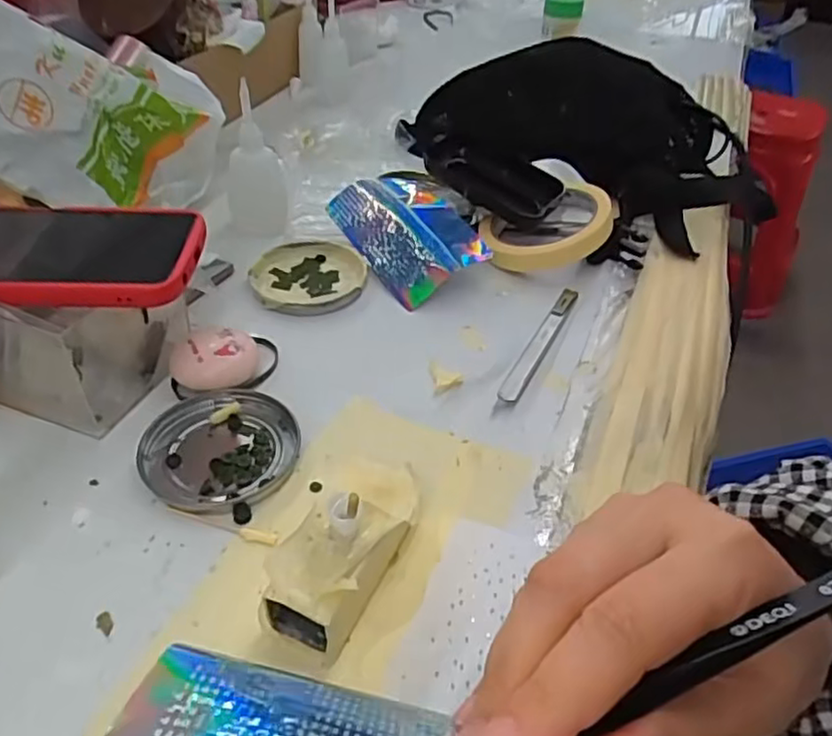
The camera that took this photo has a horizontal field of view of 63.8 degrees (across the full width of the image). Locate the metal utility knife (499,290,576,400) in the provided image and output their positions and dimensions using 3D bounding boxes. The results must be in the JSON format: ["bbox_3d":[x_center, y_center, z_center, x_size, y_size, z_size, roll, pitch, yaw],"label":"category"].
[{"bbox_3d":[0.081,-0.017,0.429,0.012,0.005,0.128,20,44,19],"label":"metal utility knife"}]

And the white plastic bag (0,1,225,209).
[{"bbox_3d":[-0.233,-0.164,0.422,0.239,0.113,0.049,11,28,-43],"label":"white plastic bag"}]

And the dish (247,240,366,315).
[{"bbox_3d":[-0.076,-0.064,0.473,0.079,0.009,0.077,2,41,-2],"label":"dish"}]

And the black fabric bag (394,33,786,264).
[{"bbox_3d":[0.136,-0.209,0.589,0.277,0.081,0.223,-2,41,-7],"label":"black fabric bag"}]

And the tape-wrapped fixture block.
[{"bbox_3d":[-0.031,0.076,0.284,0.043,0.044,0.083,21,44,19],"label":"tape-wrapped fixture block"}]

